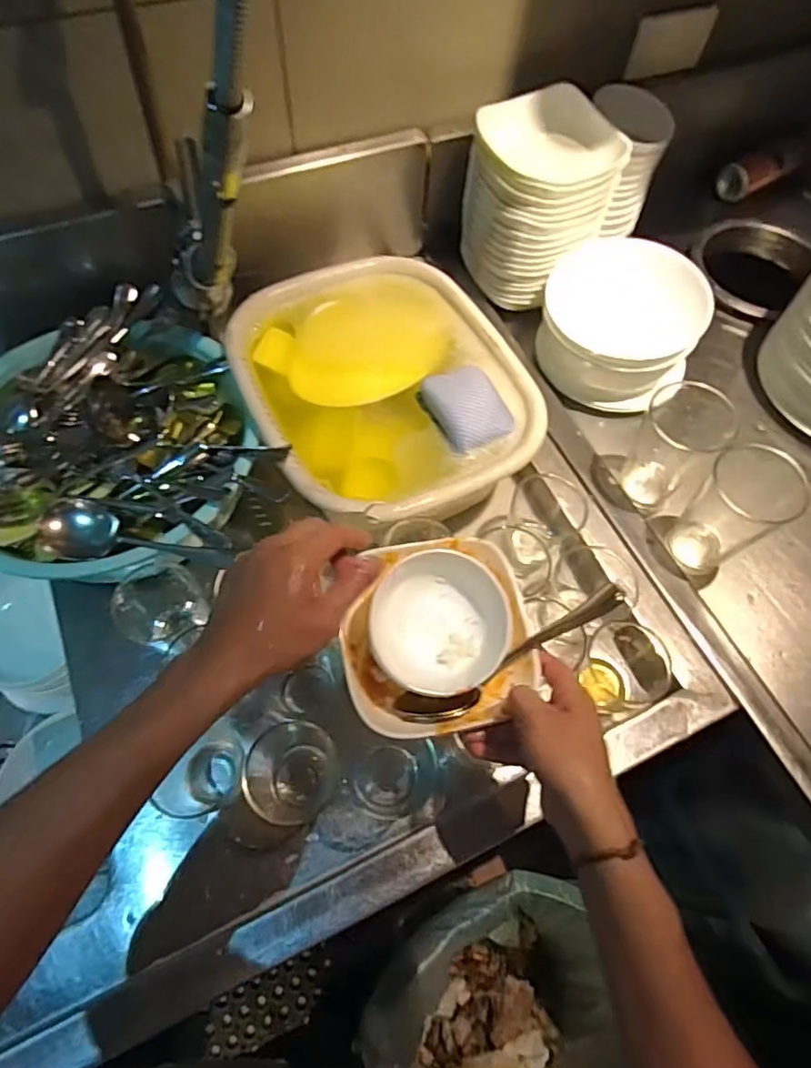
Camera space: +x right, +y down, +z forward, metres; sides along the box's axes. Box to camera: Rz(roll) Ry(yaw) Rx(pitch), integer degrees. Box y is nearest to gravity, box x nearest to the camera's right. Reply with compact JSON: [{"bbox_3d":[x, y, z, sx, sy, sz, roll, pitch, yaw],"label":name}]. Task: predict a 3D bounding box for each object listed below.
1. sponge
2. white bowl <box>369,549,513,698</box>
[{"bbox_3d":[0.064,-0.135,0.633,0.073,0.021,0.091,-23,66,-14],"label":"sponge"},{"bbox_3d":[0.032,0.065,0.464,0.105,0.051,0.119,35,66,14],"label":"white bowl"}]

